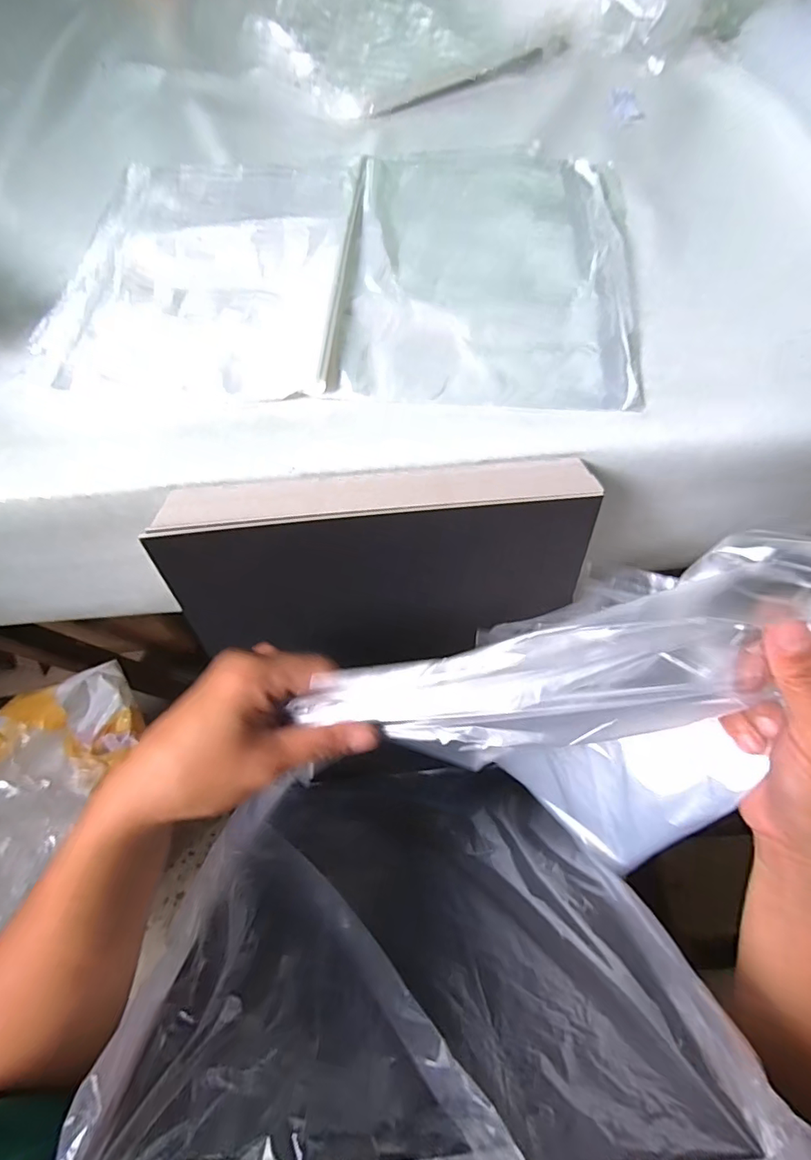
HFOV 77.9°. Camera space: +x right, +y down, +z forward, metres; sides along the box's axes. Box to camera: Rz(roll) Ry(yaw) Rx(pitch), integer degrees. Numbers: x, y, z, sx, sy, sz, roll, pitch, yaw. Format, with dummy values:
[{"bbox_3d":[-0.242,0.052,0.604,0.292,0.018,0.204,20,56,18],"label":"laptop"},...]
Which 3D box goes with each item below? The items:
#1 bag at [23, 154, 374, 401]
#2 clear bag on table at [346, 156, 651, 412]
[{"bbox_3d":[-0.148,-0.257,0.402,0.218,0.011,0.299,1,60,2],"label":"bag"},{"bbox_3d":[0.066,-0.255,0.395,0.211,0.010,0.323,5,61,4],"label":"clear bag on table"}]

